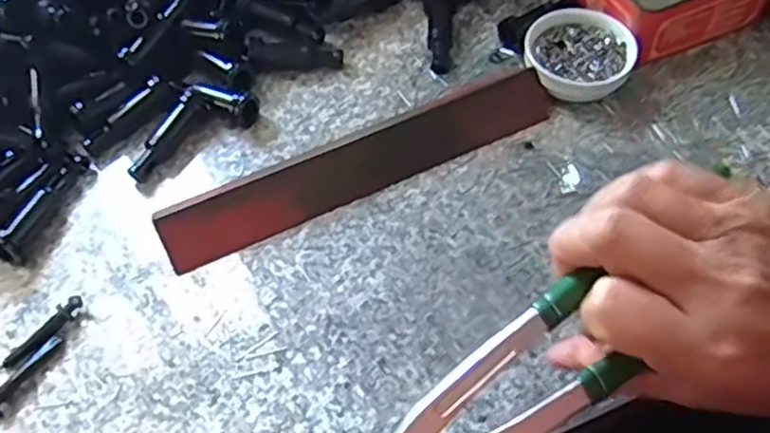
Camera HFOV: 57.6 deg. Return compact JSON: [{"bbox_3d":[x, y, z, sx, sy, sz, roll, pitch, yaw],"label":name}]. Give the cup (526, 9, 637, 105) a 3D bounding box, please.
[{"bbox_3d":[0.131,-0.109,0.476,0.069,0.023,0.067,-1,57,2],"label":"cup"}]

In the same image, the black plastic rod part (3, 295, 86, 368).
[{"bbox_3d":[-0.190,0.064,0.389,0.011,0.007,0.051,36,65,23],"label":"black plastic rod part"}]

